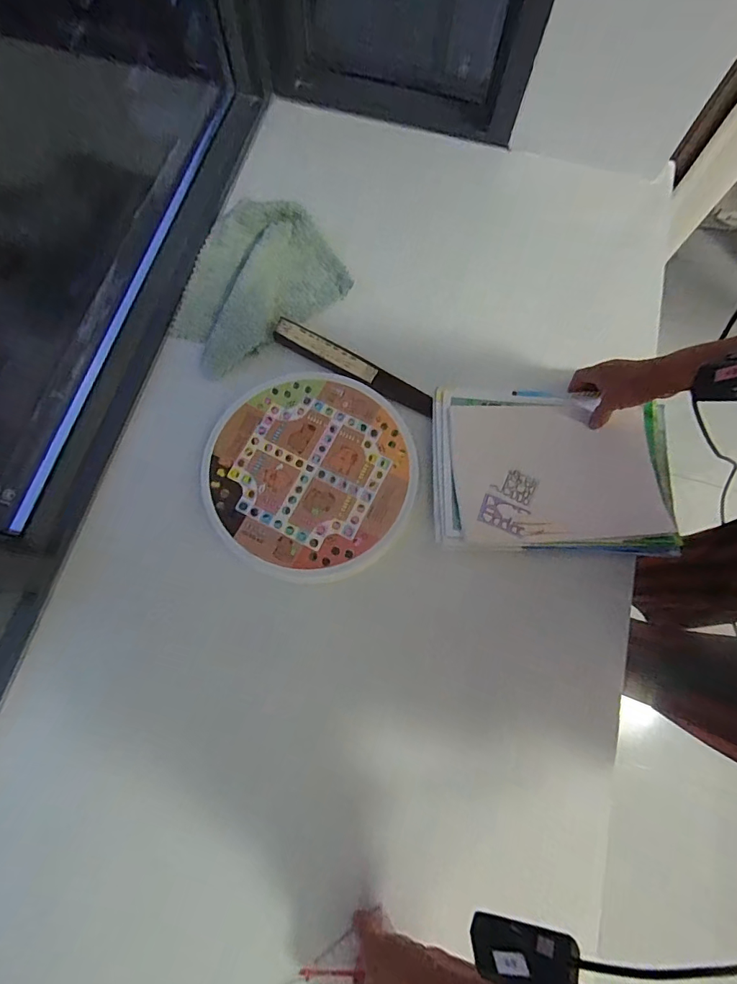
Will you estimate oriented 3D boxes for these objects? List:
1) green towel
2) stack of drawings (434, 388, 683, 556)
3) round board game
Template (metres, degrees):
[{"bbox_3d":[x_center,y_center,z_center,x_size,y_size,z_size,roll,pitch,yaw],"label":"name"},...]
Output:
[{"bbox_3d":[-0.178,-0.312,0.641,0.258,0.033,0.205,-40,78,-10],"label":"green towel"},{"bbox_3d":[0.235,-0.031,0.558,0.294,0.033,0.210,3,74,1],"label":"stack of drawings"},{"bbox_3d":[-0.075,-0.030,0.559,0.261,0.014,0.264,0,74,0],"label":"round board game"}]

